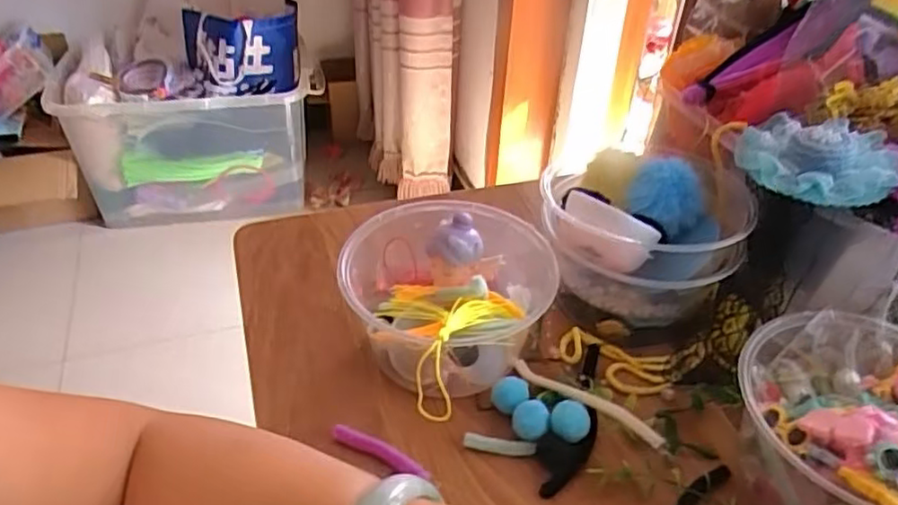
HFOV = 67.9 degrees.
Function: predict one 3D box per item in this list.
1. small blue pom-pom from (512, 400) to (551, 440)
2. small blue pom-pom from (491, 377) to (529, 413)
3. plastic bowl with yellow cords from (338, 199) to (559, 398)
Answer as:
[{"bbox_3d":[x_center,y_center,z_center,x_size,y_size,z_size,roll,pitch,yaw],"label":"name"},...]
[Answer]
[{"bbox_3d":[0.041,0.086,0.337,0.019,0.014,0.016,12,40,12],"label":"small blue pom-pom"},{"bbox_3d":[0.032,0.076,0.349,0.019,0.016,0.015,28,45,29],"label":"small blue pom-pom"},{"bbox_3d":[-0.012,0.016,0.378,0.113,0.069,0.119,1,39,-1],"label":"plastic bowl with yellow cords"}]

